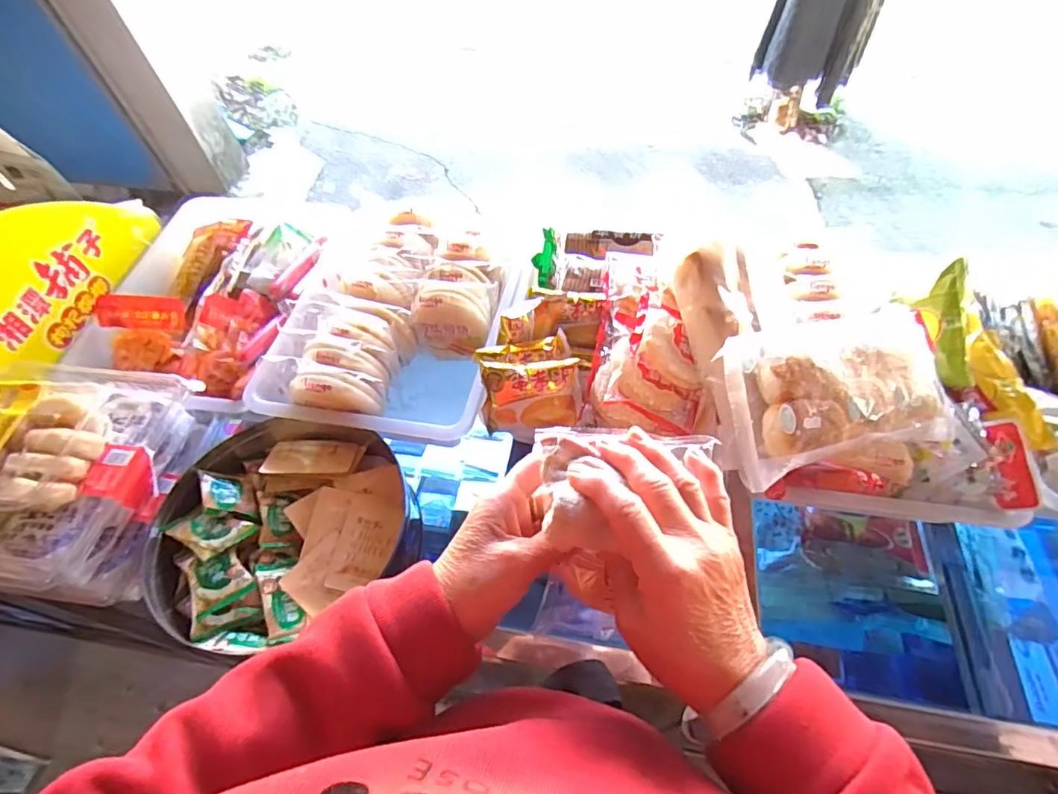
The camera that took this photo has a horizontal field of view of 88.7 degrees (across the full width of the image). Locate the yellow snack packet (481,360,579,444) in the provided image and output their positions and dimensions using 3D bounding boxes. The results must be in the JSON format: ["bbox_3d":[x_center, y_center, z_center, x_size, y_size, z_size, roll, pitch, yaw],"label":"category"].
[{"bbox_3d":[0.002,0.004,0.502,0.088,0.071,0.024,1,17,-1],"label":"yellow snack packet"}]

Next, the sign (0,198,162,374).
[{"bbox_3d":[-0.531,-0.147,0.591,0.010,0.148,0.289,1,56,16],"label":"sign"}]

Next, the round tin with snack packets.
[{"bbox_3d":[-0.236,0.106,0.515,0.227,0.064,0.219,-1,57,2],"label":"round tin with snack packets"}]

